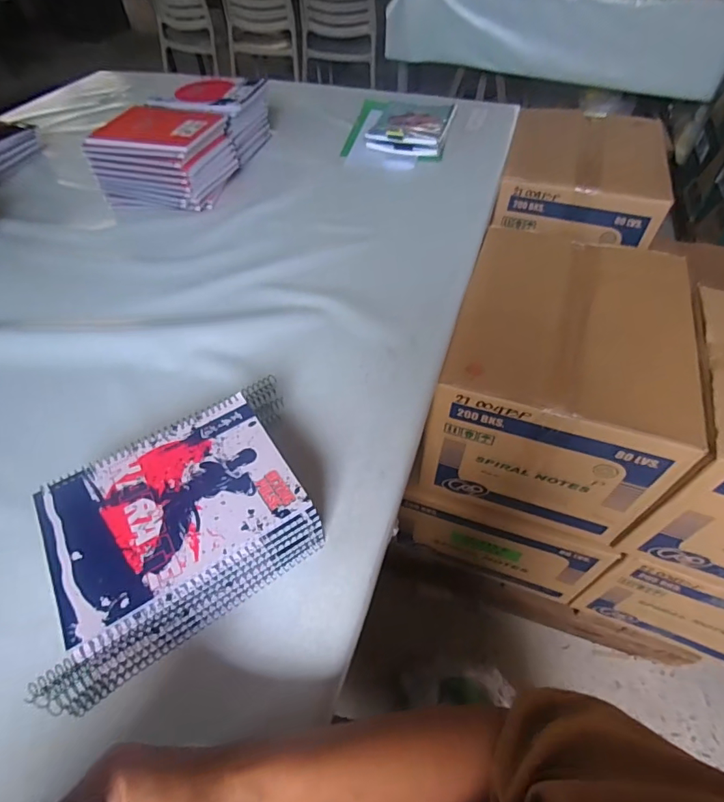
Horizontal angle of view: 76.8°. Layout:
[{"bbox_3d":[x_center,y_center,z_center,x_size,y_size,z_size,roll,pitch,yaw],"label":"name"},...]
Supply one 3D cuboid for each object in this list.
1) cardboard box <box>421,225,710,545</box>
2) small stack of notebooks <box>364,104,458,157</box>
[{"bbox_3d":[0.319,-0.034,0.773,0.318,0.302,0.376,16,53,13],"label":"cardboard box"},{"bbox_3d":[0.105,-0.600,0.994,0.171,0.034,0.222,10,52,9],"label":"small stack of notebooks"}]

